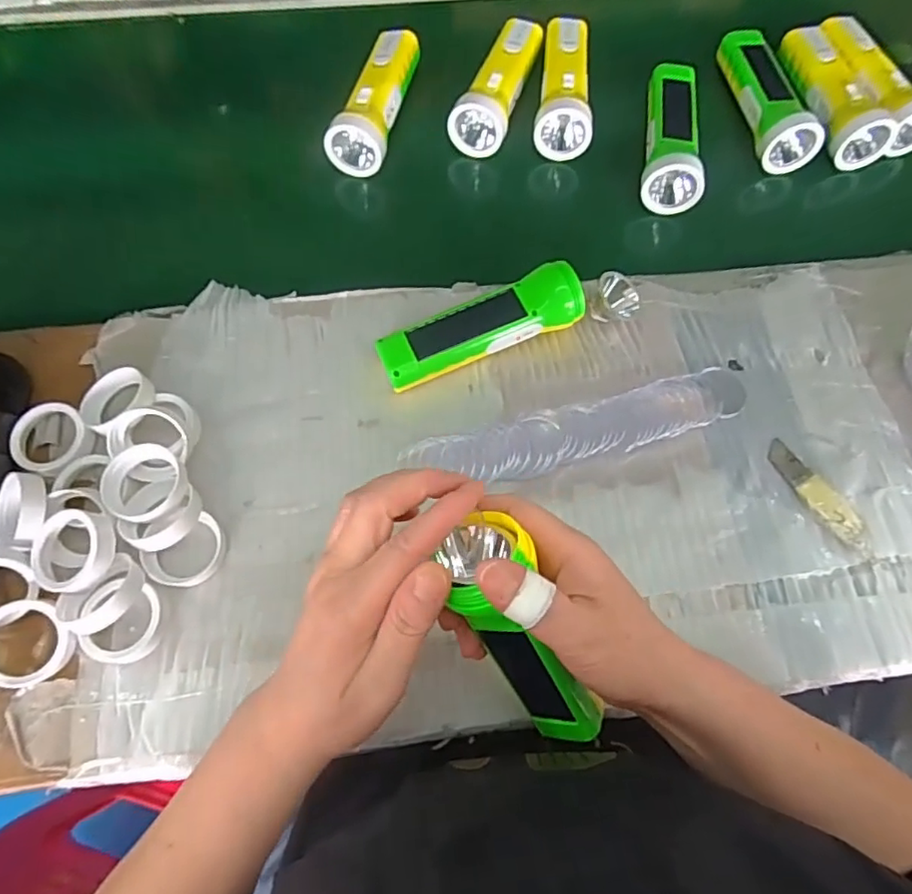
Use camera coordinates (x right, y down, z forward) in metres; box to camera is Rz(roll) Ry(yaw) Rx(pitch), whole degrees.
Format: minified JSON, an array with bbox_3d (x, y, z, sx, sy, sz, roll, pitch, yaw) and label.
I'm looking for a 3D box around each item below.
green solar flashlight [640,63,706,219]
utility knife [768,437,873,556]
[{"bbox_3d":[0.200,-0.285,0.550,0.050,0.049,0.149,8,69,2],"label":"green solar flashlight"},{"bbox_3d":[0.283,0.039,0.458,0.027,0.009,0.103,-34,74,-13],"label":"utility knife"}]

